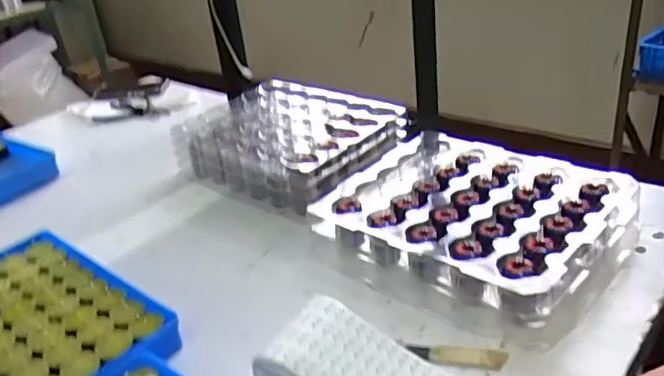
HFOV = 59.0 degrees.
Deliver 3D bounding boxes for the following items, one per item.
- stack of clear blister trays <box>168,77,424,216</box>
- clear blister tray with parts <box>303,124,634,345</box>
[{"bbox_3d":[-0.068,-0.076,0.934,0.302,0.076,0.247,18,37,38],"label":"stack of clear blister trays"},{"bbox_3d":[0.155,0.033,0.688,0.310,0.067,0.247,18,37,38],"label":"clear blister tray with parts"}]

